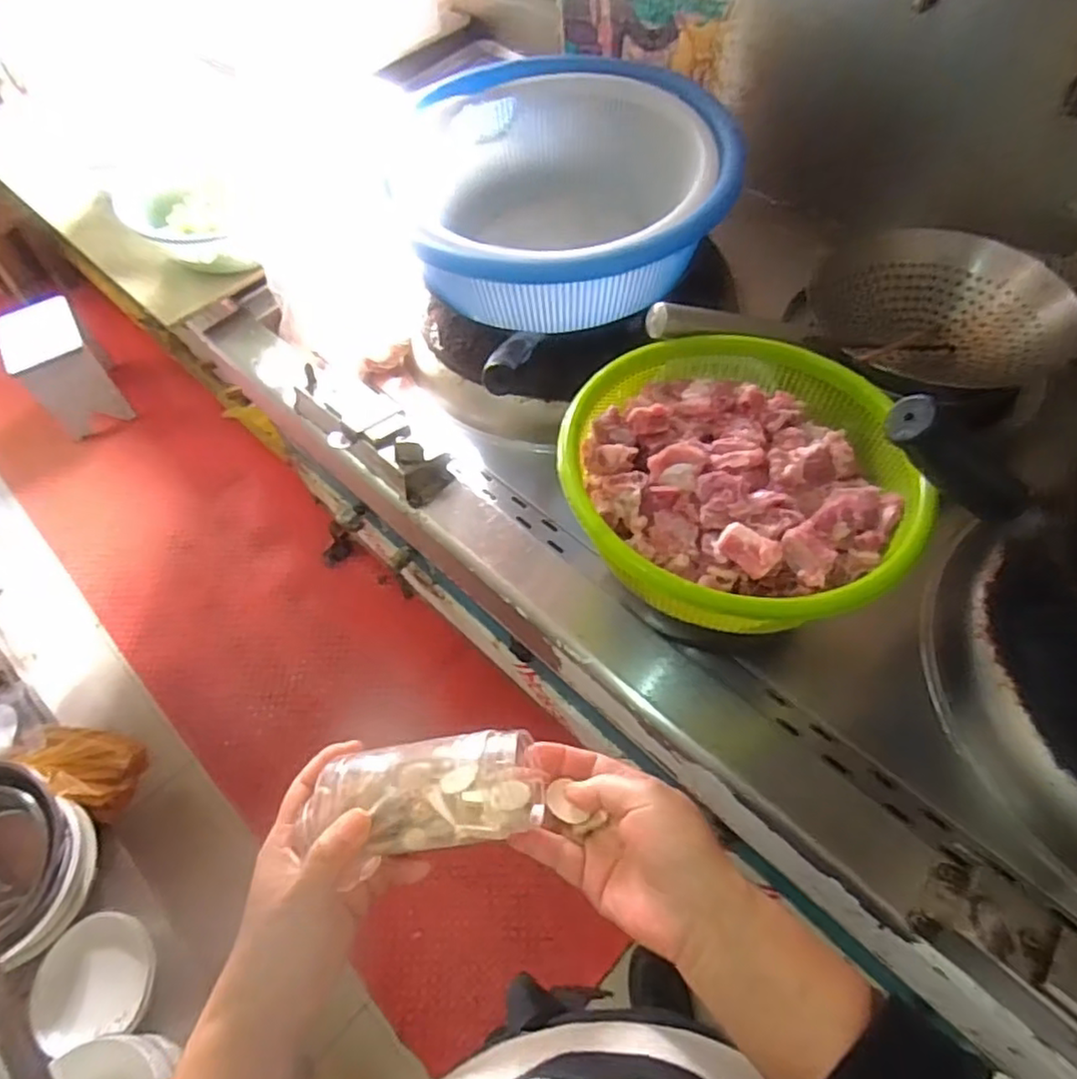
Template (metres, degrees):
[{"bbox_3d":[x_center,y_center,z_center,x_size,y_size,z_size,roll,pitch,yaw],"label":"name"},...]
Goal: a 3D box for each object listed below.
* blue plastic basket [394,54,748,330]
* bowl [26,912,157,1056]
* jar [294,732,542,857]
[{"bbox_3d":[0.037,-0.410,0.809,0.364,0.147,0.355,-4,58,1],"label":"blue plastic basket"},{"bbox_3d":[-0.694,0.690,1.051,0.157,0.066,0.175,3,58,6],"label":"bowl"},{"bbox_3d":[-0.063,0.138,0.366,0.130,0.044,0.053,-4,58,-3],"label":"jar"}]

